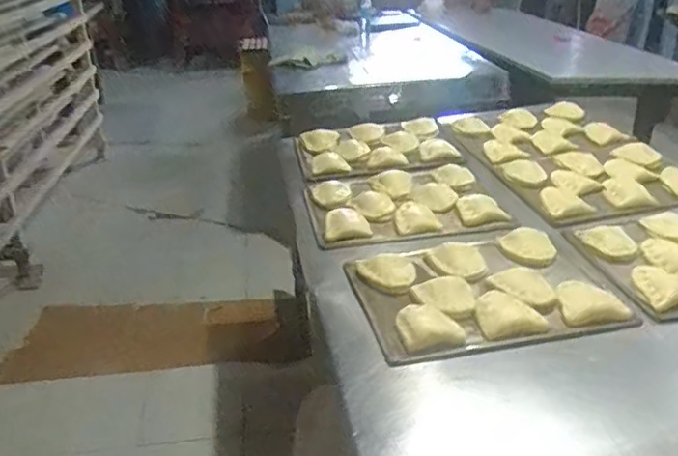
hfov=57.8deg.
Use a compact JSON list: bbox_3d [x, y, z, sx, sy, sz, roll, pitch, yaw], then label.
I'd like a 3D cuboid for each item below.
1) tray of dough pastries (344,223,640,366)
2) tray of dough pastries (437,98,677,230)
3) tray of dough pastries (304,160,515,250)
[{"bbox_3d":[0.250,0.097,1.148,0.428,0.028,0.357,-6,29,-12],"label":"tray of dough pastries"},{"bbox_3d":[0.613,-0.217,1.673,0.463,0.063,0.755,-5,29,-10],"label":"tray of dough pastries"},{"bbox_3d":[0.151,-0.059,1.482,0.432,0.060,0.356,-4,29,-8],"label":"tray of dough pastries"}]

